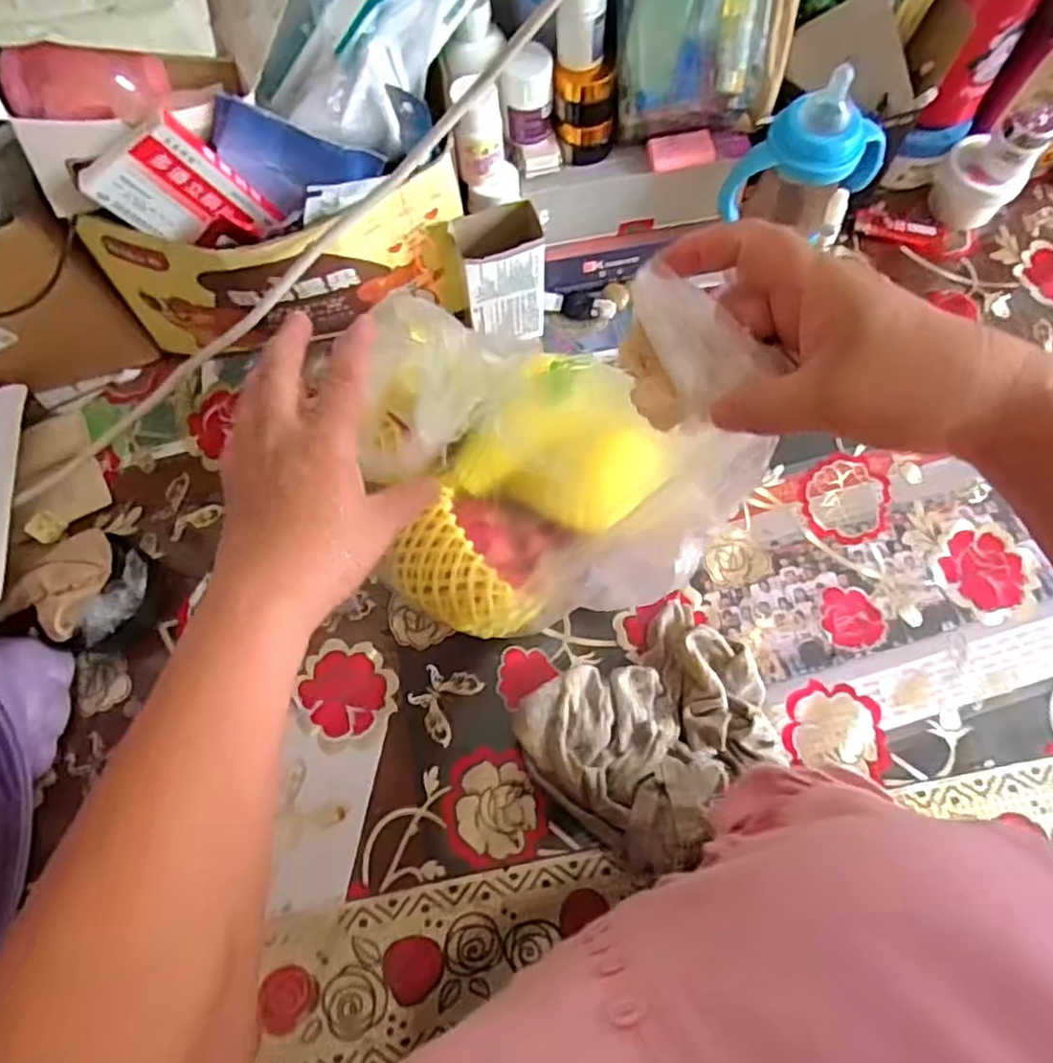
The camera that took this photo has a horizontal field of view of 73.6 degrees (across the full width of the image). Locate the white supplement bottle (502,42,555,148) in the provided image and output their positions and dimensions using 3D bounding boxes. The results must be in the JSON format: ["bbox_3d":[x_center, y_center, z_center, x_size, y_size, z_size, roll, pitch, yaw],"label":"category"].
[{"bbox_3d":[0.002,-0.312,0.508,0.035,0.055,0.033,2,70,2],"label":"white supplement bottle"}]

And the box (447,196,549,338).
[{"bbox_3d":[-0.019,-0.199,0.557,0.062,0.116,0.038,-17,71,-5],"label":"box"}]

